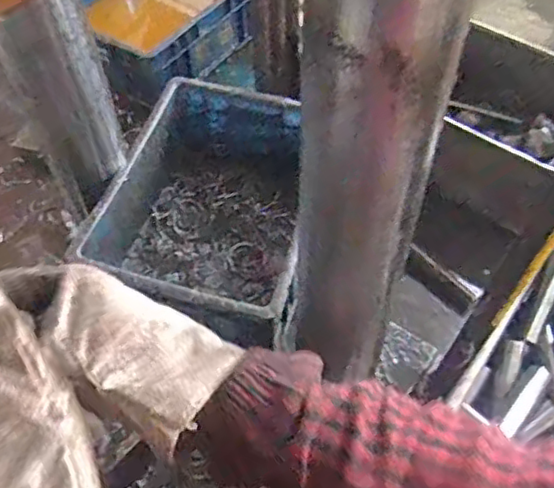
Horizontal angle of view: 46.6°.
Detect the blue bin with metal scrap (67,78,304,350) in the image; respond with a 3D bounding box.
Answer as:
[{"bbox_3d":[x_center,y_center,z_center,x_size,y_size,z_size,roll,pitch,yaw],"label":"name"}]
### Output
[{"bbox_3d":[-0.084,-0.047,0.891,0.274,0.139,0.369,13,56,10],"label":"blue bin with metal scrap"}]

